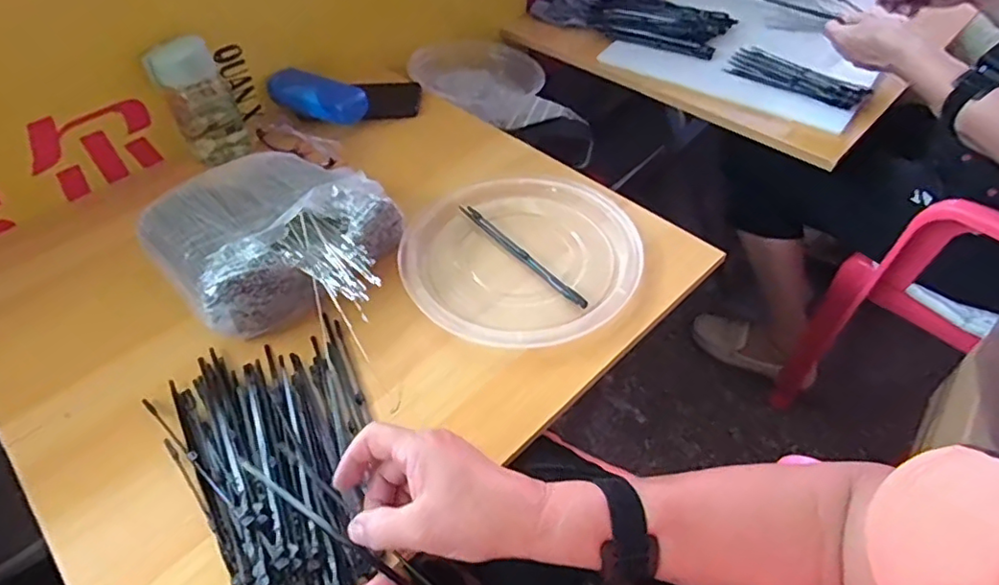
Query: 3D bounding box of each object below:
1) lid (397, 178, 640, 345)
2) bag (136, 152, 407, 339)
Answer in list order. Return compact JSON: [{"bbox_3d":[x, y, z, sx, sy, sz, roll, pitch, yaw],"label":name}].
[{"bbox_3d":[0.021,-0.040,0.589,0.230,0.013,0.216,-1,49,1],"label":"lid"},{"bbox_3d":[-0.208,-0.053,0.564,0.201,0.078,0.257,-37,57,-26],"label":"bag"}]

